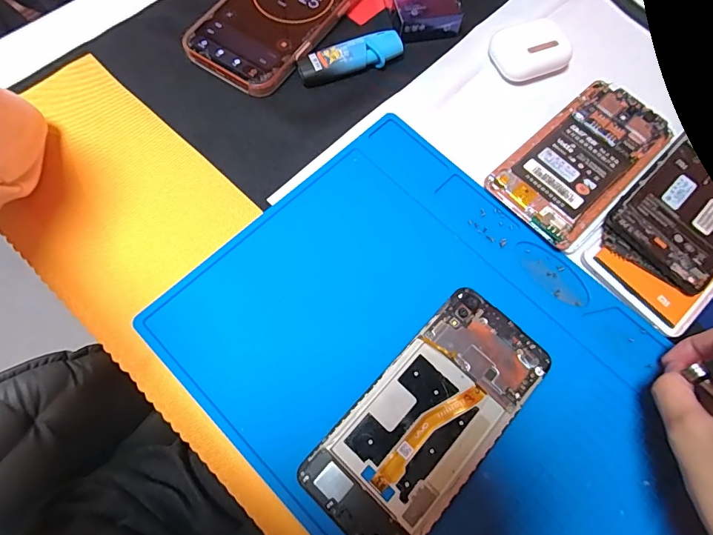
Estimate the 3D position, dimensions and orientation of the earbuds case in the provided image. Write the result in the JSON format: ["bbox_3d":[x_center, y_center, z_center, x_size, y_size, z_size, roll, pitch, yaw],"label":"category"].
[{"bbox_3d":[0.137,-0.171,0.332,0.053,0.025,0.042,-22,72,-10],"label":"earbuds case"}]

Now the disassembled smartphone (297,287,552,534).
[{"bbox_3d":[0.043,0.085,0.239,0.071,0.009,0.149,43,73,12],"label":"disassembled smartphone"}]

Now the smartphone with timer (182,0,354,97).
[{"bbox_3d":[-0.059,-0.211,0.339,0.083,0.014,0.164,30,71,8],"label":"smartphone with timer"}]

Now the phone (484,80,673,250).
[{"bbox_3d":[0.162,-0.078,0.302,0.139,0.014,0.068,-41,77,-16],"label":"phone"}]

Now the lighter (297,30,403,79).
[{"bbox_3d":[-0.004,-0.163,0.325,0.083,0.016,0.022,-19,72,-9],"label":"lighter"}]

